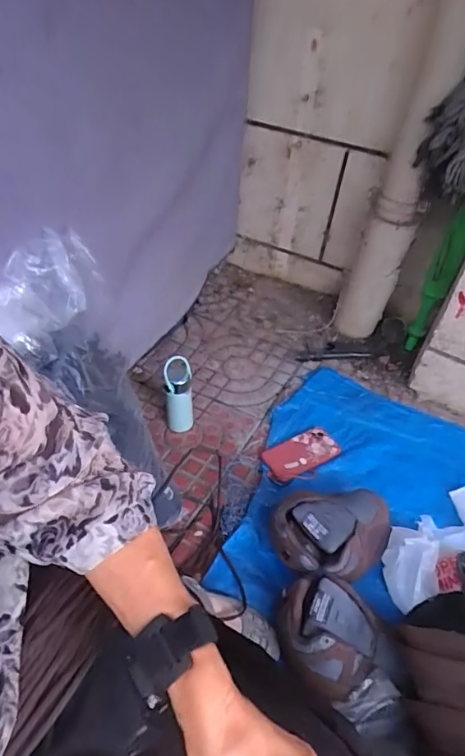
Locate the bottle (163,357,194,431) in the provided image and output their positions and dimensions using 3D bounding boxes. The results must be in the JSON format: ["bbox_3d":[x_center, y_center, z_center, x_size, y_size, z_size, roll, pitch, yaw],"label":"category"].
[{"bbox_3d":[-0.113,0.042,0.983,0.058,0.171,0.074,-4,45,-11],"label":"bottle"}]

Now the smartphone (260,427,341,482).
[{"bbox_3d":[0.145,0.159,0.983,0.165,0.017,0.082,-20,50,-26],"label":"smartphone"}]

